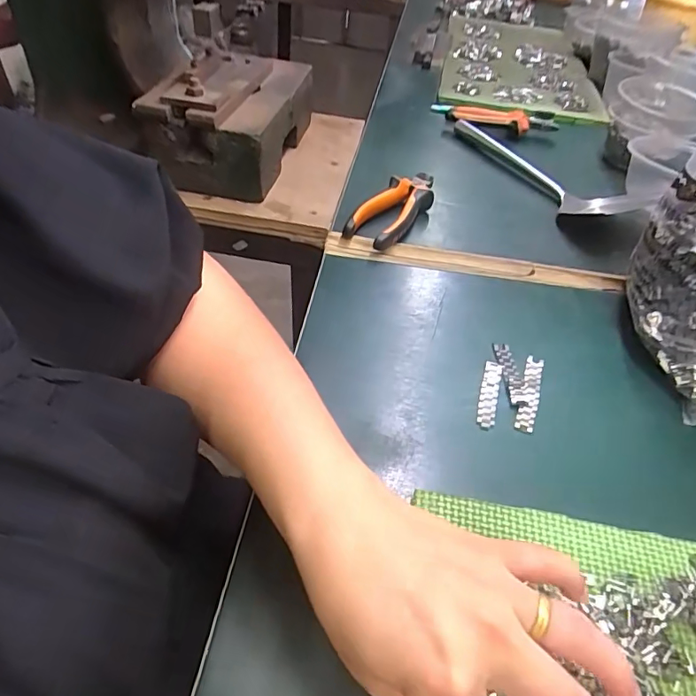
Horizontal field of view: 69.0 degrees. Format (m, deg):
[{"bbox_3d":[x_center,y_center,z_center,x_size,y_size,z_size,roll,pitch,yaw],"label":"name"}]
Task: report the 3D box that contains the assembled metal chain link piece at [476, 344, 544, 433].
[{"bbox_3d":[0.125,0.029,0.386,0.043,0.004,0.082,17,46,10],"label":"assembled metal chain link piece"}]

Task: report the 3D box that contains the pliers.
[{"bbox_3d":[0.054,-0.149,0.533,0.051,0.029,0.146,24,48,17],"label":"pliers"}]

